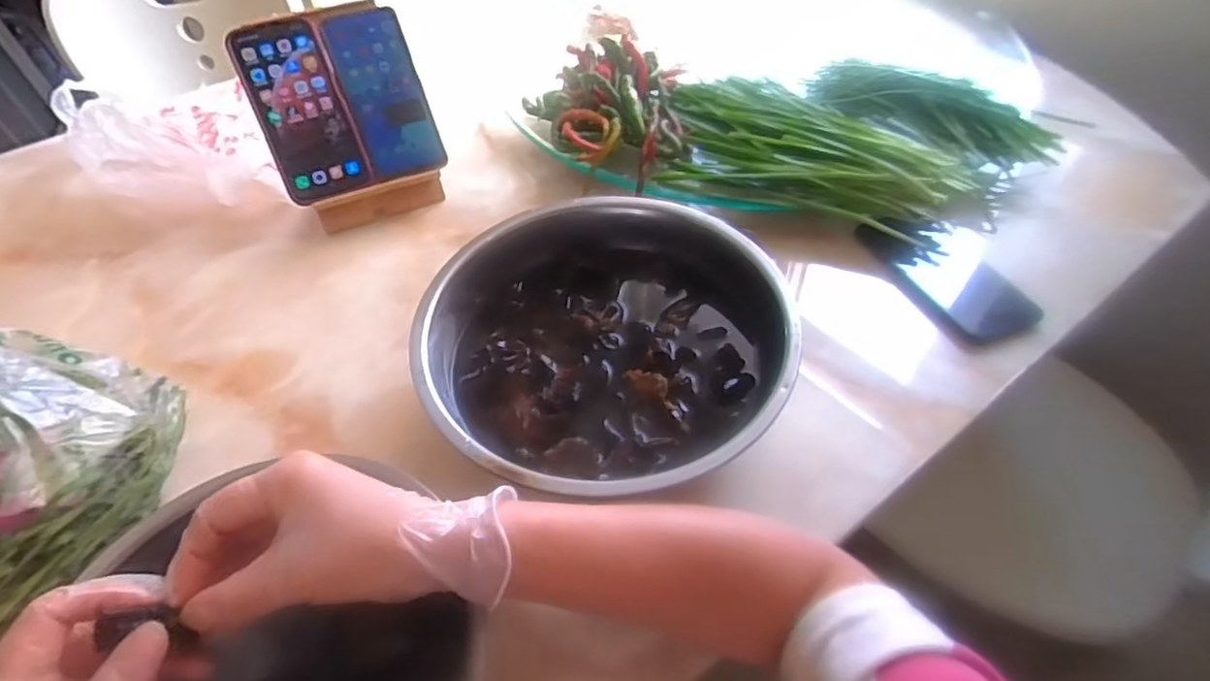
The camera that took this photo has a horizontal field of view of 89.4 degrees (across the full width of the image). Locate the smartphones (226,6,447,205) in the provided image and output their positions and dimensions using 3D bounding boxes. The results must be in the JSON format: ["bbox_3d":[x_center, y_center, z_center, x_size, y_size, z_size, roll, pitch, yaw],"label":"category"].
[{"bbox_3d":[-0.255,-0.231,0.596,0.154,0.164,0.009,-21,10,-17],"label":"smartphones"}]

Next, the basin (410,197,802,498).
[{"bbox_3d":[0.005,0.006,0.453,0.265,0.082,0.242,-2,50,2],"label":"basin"}]

